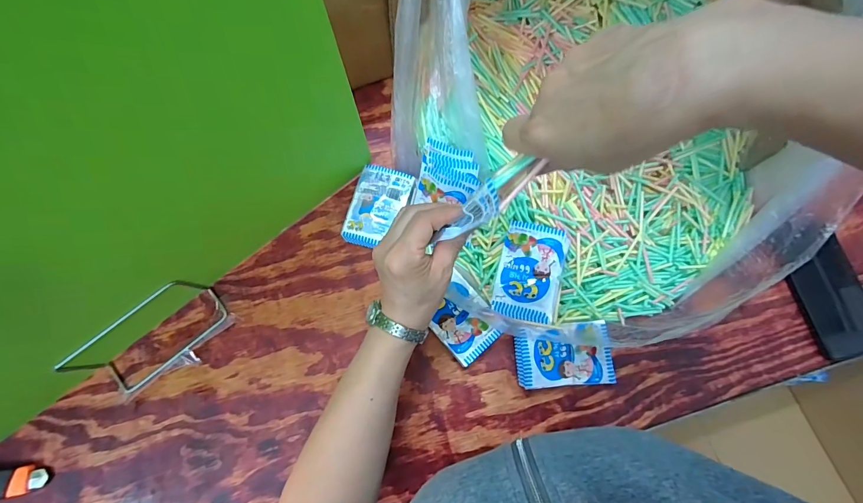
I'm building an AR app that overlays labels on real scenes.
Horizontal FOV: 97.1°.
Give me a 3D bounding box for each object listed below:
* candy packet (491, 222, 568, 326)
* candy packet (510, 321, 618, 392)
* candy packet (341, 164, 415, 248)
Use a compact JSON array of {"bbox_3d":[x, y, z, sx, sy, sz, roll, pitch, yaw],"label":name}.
[{"bbox_3d":[0.118,0.022,0.450,0.074,0.022,0.112,13,77,5],"label":"candy packet"},{"bbox_3d":[0.154,0.121,0.443,0.107,0.020,0.068,-5,77,-1],"label":"candy packet"},{"bbox_3d":[-0.071,-0.057,0.506,0.069,0.027,0.107,18,78,5],"label":"candy packet"}]

